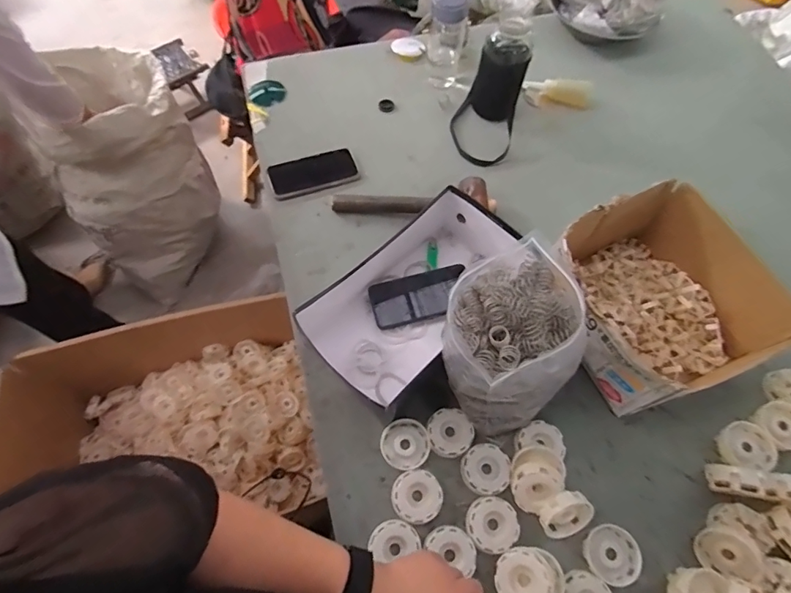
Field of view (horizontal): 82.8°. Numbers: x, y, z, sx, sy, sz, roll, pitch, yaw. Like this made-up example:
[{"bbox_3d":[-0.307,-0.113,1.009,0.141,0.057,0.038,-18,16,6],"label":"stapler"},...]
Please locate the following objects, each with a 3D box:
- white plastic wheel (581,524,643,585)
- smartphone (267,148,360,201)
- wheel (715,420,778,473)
[{"bbox_3d":[0.285,0.335,0.583,0.070,0.028,0.067,0,63,-1],"label":"white plastic wheel"},{"bbox_3d":[-0.156,-0.236,0.850,0.162,0.011,0.083,-16,64,-9],"label":"smartphone"},{"bbox_3d":[0.502,0.214,0.643,0.073,0.023,0.066,12,63,5],"label":"wheel"}]

